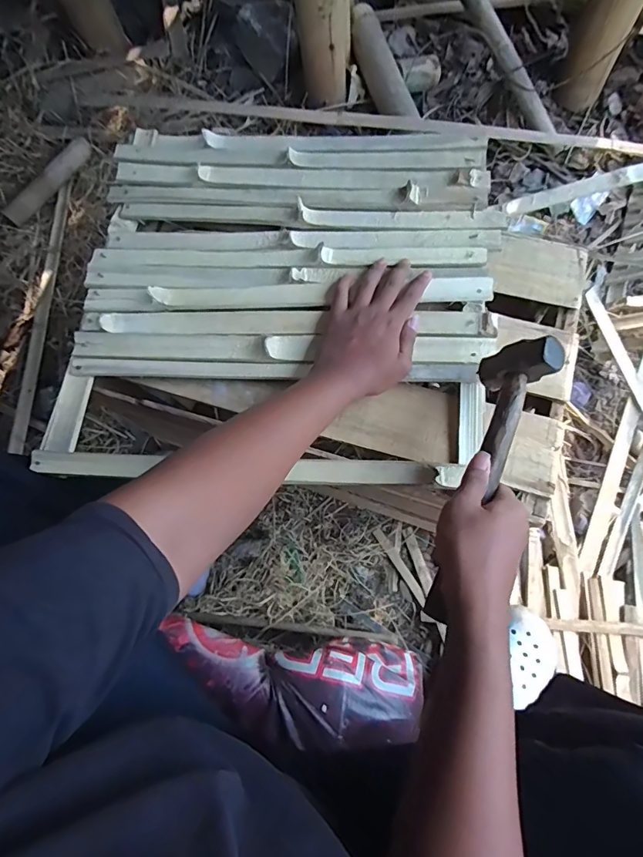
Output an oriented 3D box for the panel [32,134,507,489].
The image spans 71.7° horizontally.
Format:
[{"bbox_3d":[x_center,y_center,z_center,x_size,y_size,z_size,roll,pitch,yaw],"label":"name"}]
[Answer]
[{"bbox_3d":[-0.045,-0.171,0.548,0.490,0.049,0.468,4,78,2],"label":"panel"}]

